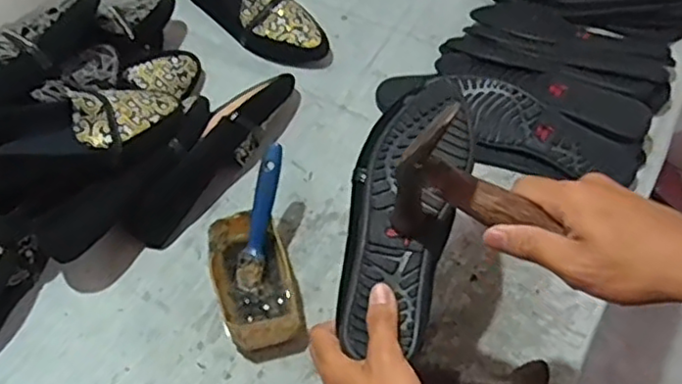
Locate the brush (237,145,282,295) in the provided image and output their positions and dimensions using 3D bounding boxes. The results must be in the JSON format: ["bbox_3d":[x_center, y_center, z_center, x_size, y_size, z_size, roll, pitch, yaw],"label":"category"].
[{"bbox_3d":[-0.080,0.026,0.654,0.024,0.011,0.147,12,93,9],"label":"brush"}]

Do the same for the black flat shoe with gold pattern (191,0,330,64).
[{"bbox_3d":[-0.120,-0.251,0.869,0.082,0.059,0.242,-39,65,-20],"label":"black flat shoe with gold pattern"}]

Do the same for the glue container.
[{"bbox_3d":[-0.087,0.092,0.655,0.083,0.061,0.141,-18,60,-9],"label":"glue container"}]

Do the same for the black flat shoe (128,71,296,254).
[{"bbox_3d":[-0.140,-0.049,0.742,0.057,0.058,0.266,31,64,19],"label":"black flat shoe"}]

